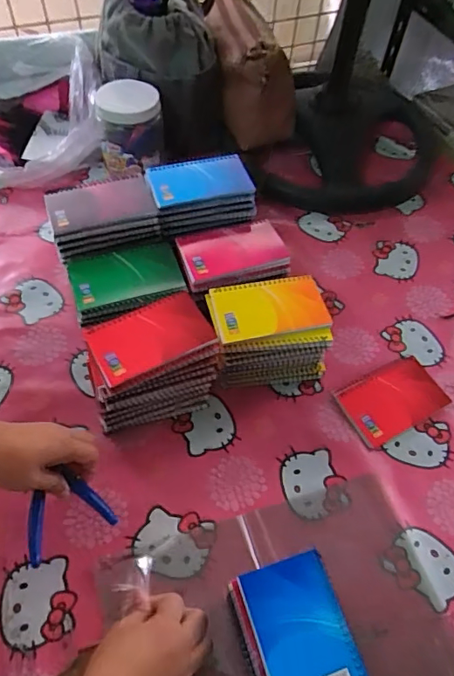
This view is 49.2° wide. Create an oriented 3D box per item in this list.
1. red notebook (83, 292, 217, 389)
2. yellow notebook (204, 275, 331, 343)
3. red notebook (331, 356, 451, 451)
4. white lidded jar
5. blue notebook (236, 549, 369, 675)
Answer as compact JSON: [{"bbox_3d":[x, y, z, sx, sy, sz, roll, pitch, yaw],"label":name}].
[{"bbox_3d":[-0.089,-0.003,0.571,0.130,0.009,0.088,-22,59,-17],"label":"red notebook"},{"bbox_3d":[0.048,-0.037,0.597,0.135,0.009,0.083,-7,55,-7],"label":"yellow notebook"},{"bbox_3d":[0.215,0.079,0.642,0.137,0.013,0.085,-25,59,-18],"label":"red notebook"},{"bbox_3d":[-0.158,-0.339,0.798,0.104,0.099,0.106,-7,56,-7],"label":"white lidded jar"},{"bbox_3d":[0.070,0.267,0.440,0.083,0.010,0.130,-15,57,-12],"label":"blue notebook"}]

